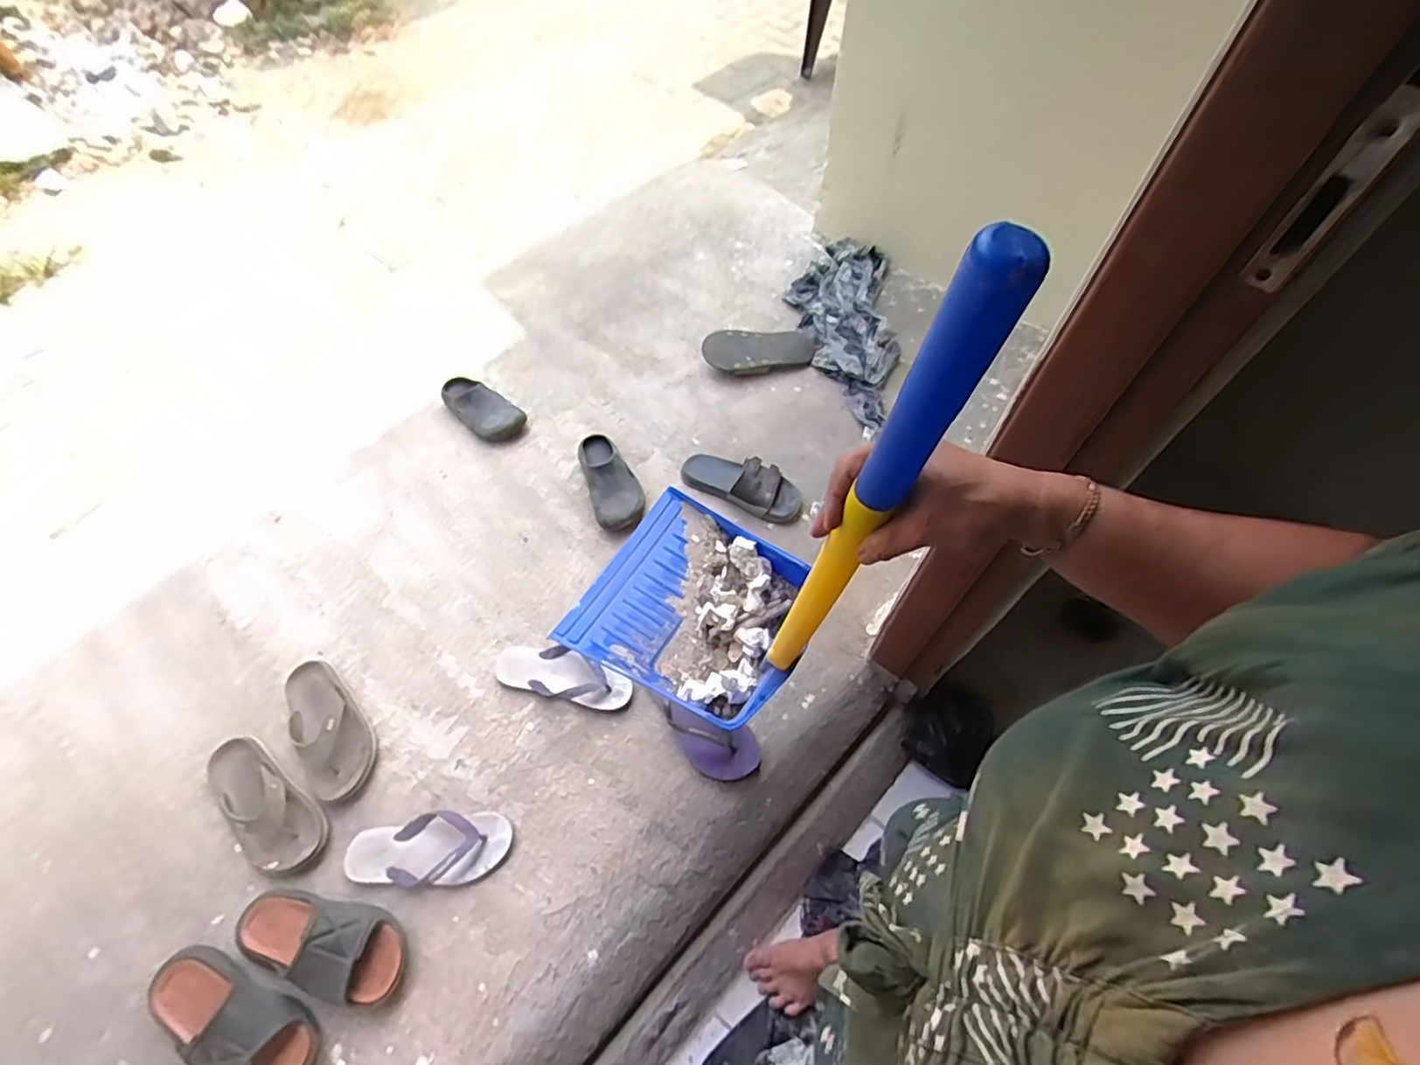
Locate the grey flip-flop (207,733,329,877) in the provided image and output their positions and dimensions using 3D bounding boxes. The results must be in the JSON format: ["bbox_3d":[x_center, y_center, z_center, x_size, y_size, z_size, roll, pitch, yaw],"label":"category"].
[{"bbox_3d":[-0.736,0.435,1.044,0.276,0.048,0.110,35,67,18],"label":"grey flip-flop"}]

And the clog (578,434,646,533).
[{"bbox_3d":[-0.209,-0.123,1.369,0.106,0.101,0.267,-17,62,-9],"label":"clog"}]

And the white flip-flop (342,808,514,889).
[{"bbox_3d":[-0.439,0.493,1.002,0.254,0.032,0.099,-4,61,-2],"label":"white flip-flop"}]

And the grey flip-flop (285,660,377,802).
[{"bbox_3d":[-0.660,0.329,1.115,0.109,0.048,0.269,-31,65,-15],"label":"grey flip-flop"}]

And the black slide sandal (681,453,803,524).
[{"bbox_3d":[0.067,-0.105,1.360,0.262,0.060,0.122,23,64,13],"label":"black slide sandal"}]

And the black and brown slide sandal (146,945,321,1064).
[{"bbox_3d":[-0.659,0.666,0.881,0.265,0.053,0.100,22,63,12],"label":"black and brown slide sandal"}]

